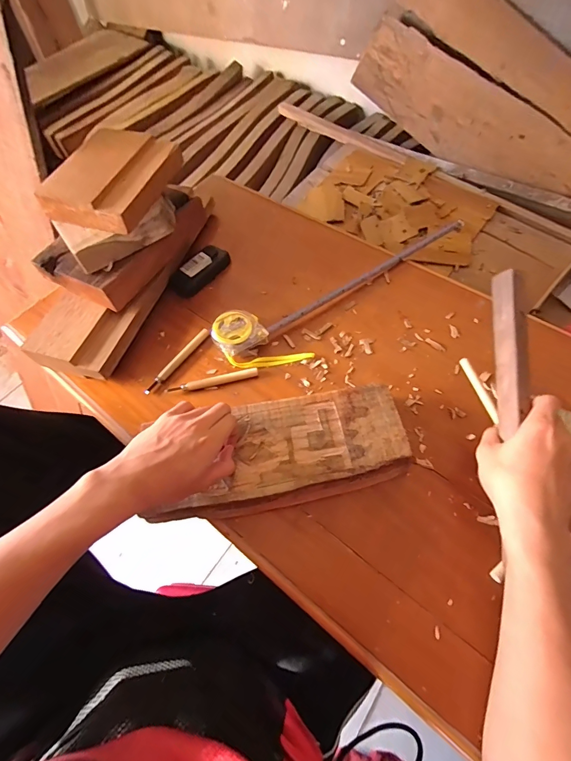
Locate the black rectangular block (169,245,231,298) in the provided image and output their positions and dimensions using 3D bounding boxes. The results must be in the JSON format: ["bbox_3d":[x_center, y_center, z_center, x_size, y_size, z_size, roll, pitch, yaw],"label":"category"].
[{"bbox_3d":[-0.141,-0.183,0.615,0.040,0.030,0.109,39,70,23],"label":"black rectangular block"}]

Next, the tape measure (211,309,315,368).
[{"bbox_3d":[-0.042,-0.049,0.531,0.134,0.032,0.074,32,67,20],"label":"tape measure"}]

